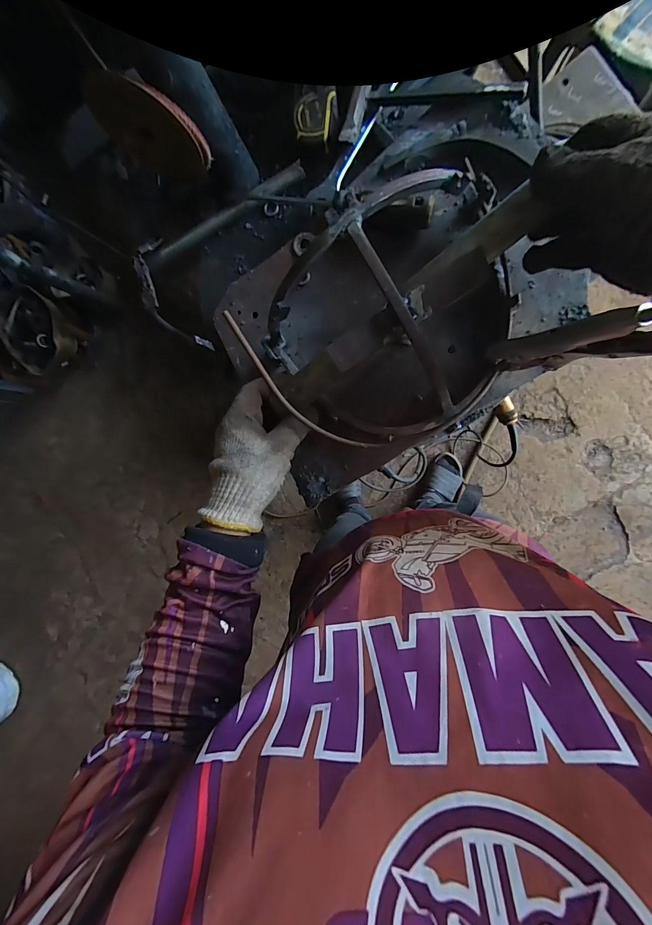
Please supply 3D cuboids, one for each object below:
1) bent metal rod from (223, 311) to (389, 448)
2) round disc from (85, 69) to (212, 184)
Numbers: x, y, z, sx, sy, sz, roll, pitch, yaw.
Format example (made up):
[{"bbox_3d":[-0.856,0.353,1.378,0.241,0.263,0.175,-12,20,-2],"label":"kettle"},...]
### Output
[{"bbox_3d":[-0.021,-0.058,0.319,0.181,0.007,0.032,39,92,-13],"label":"bent metal rod"},{"bbox_3d":[-0.168,-0.313,0.340,0.100,0.090,0.020,11,90,6],"label":"round disc"}]

